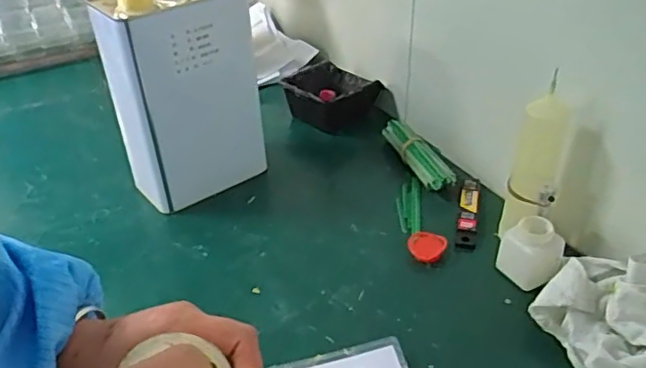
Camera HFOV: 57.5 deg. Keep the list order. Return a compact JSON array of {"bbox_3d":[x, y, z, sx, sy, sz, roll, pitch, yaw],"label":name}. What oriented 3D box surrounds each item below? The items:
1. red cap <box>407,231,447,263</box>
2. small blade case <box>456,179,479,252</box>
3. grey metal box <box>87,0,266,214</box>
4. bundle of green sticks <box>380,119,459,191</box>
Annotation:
[{"bbox_3d":[0.121,0.074,0.690,0.042,0.015,0.042,-14,47,16],"label":"red cap"},{"bbox_3d":[0.183,0.034,0.741,0.023,0.016,0.132,7,36,12],"label":"small blade case"},{"bbox_3d":[-0.170,-0.112,0.742,0.170,0.277,0.094,-26,42,-31],"label":"grey metal box"},{"bbox_3d":[0.133,-0.046,0.826,0.040,0.031,0.163,-14,37,-18],"label":"bundle of green sticks"}]

